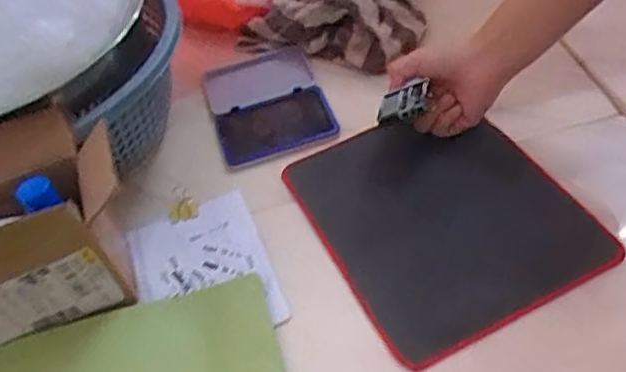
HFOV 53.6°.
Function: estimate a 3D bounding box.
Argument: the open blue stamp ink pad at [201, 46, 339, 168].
[{"bbox_3d":[-0.055,-0.096,0.689,0.122,0.013,0.164,-15,48,-7],"label":"open blue stamp ink pad"}]

